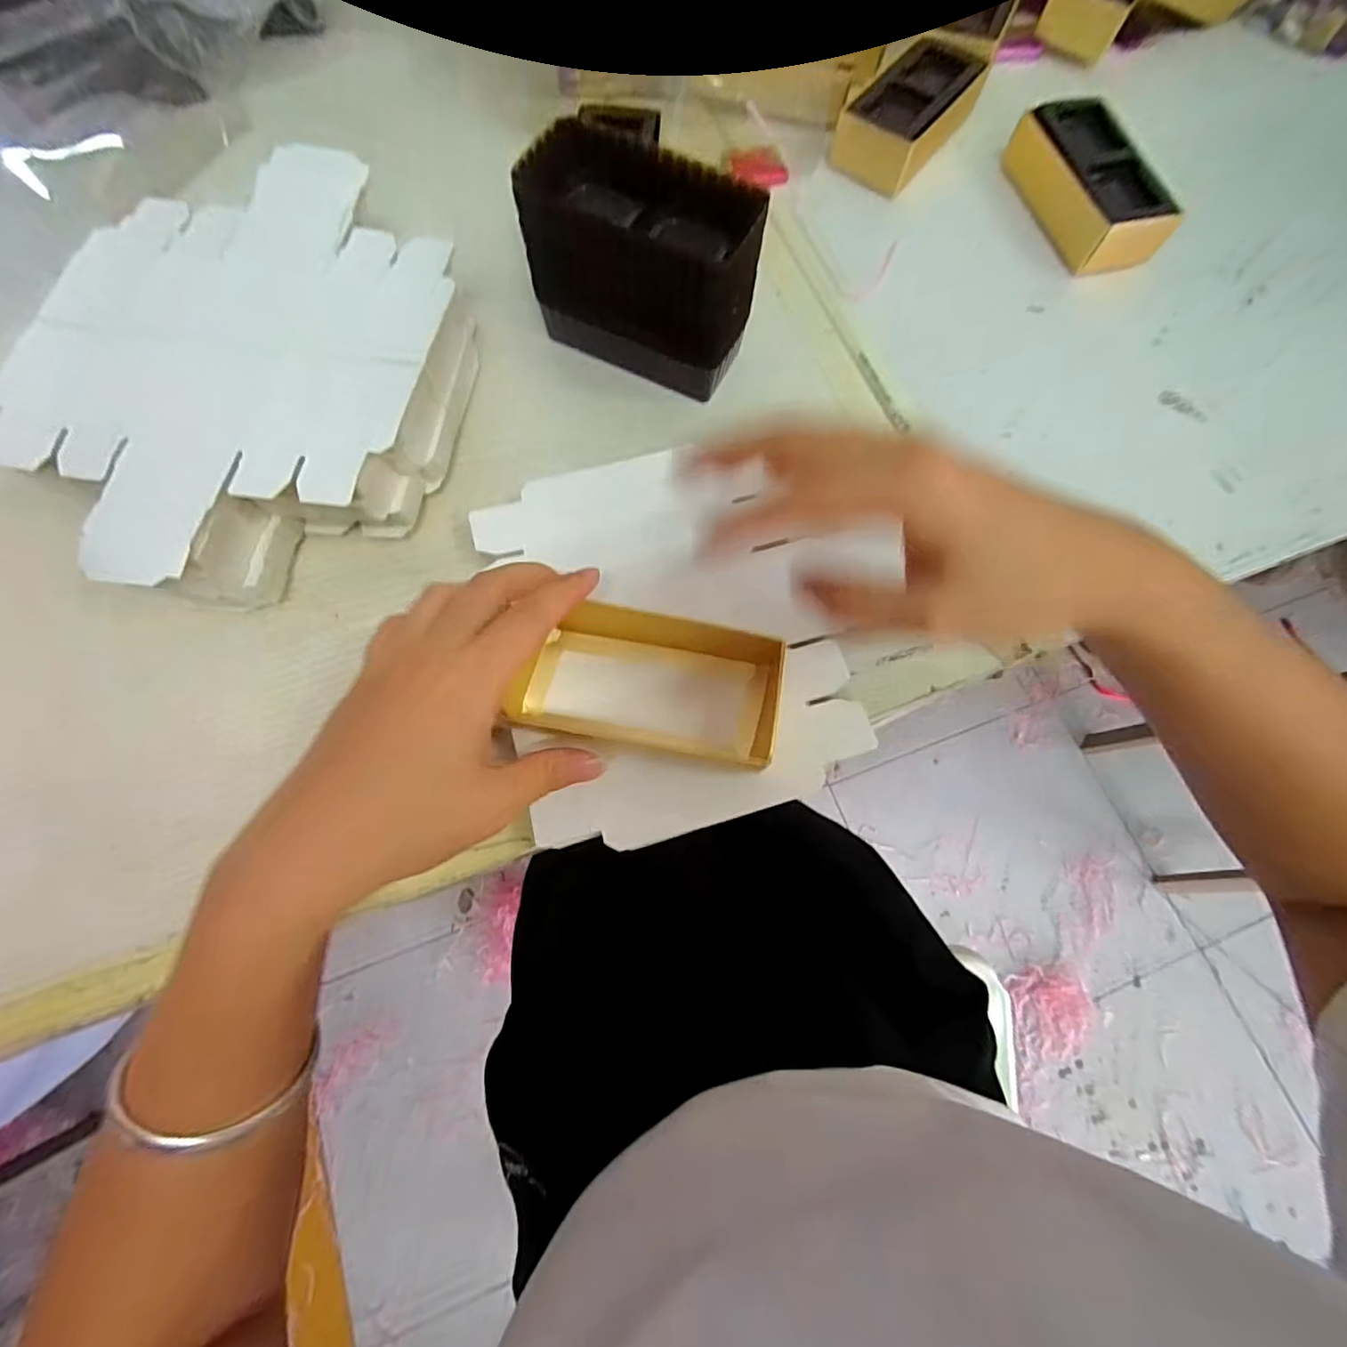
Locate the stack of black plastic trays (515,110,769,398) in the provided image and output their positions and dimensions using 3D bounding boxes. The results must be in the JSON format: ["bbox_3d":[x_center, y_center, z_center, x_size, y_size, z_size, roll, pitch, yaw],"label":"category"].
[{"bbox_3d":[-0.018,-0.211,0.308,0.118,0.084,0.067,26,74,6],"label":"stack of black plastic trays"}]

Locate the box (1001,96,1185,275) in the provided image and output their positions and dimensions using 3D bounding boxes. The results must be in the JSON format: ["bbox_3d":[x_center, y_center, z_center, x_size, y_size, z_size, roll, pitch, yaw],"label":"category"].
[{"bbox_3d":[0.277,-0.324,0.380,0.065,0.030,0.117,-18,73,-7],"label":"box"}]

